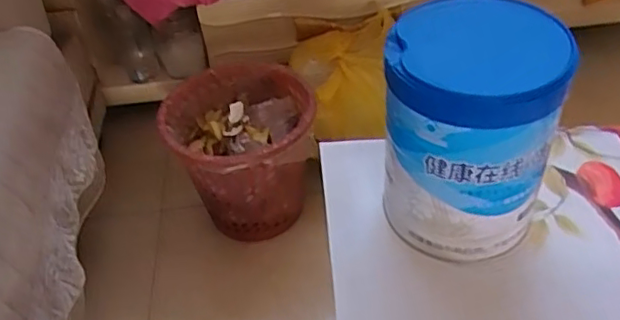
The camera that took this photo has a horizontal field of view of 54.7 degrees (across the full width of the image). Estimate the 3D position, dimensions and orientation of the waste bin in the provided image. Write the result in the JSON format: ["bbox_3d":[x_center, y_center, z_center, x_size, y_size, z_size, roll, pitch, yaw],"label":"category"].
[{"bbox_3d":[-0.108,-0.001,1.031,0.238,0.225,0.215,-6,44,-3],"label":"waste bin"}]

